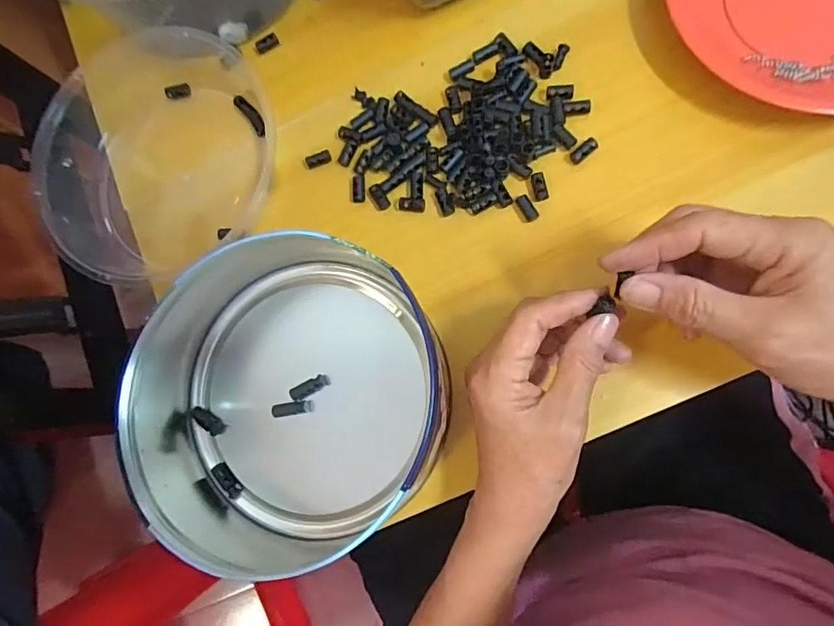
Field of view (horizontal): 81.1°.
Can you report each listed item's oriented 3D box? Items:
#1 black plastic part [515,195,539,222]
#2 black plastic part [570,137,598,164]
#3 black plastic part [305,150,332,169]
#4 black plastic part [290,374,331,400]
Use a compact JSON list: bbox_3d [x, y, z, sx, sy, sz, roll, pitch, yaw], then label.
[{"bbox_3d":[0.075,-0.072,0.335,0.009,0.004,0.018,-32,81,3],"label":"black plastic part"},{"bbox_3d":[0.113,-0.111,0.331,0.020,0.004,0.009,-38,80,2],"label":"black plastic part"},{"bbox_3d":[-0.074,-0.116,0.367,0.021,0.004,0.009,-19,82,5],"label":"black plastic part"},{"bbox_3d":[-0.074,0.052,0.339,0.028,0.010,0.009,-26,79,5],"label":"black plastic part"}]

